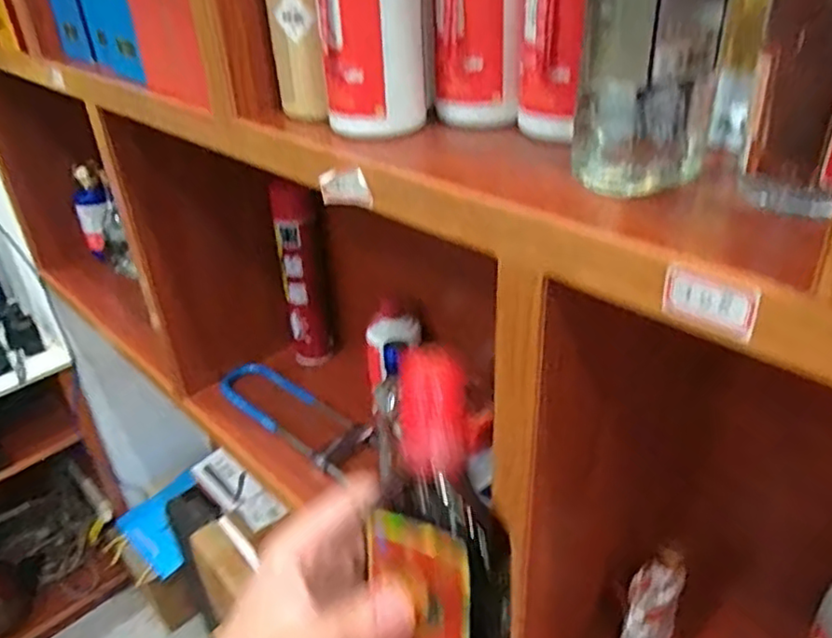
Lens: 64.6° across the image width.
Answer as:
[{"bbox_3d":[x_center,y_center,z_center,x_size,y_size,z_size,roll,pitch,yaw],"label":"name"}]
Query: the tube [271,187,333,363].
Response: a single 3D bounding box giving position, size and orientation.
[{"bbox_3d":[-0.177,-0.062,1.040,0.063,0.286,0.061,-2,32,1],"label":"tube"}]

